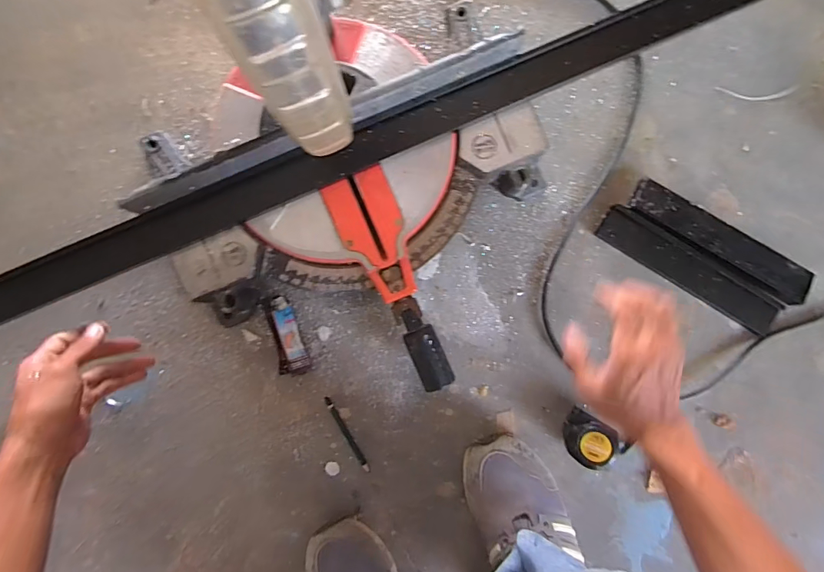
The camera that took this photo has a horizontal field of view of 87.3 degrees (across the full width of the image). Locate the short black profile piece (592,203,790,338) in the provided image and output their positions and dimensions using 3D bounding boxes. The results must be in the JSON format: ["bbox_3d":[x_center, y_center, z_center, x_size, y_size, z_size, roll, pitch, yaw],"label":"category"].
[{"bbox_3d":[0.354,-0.021,0.548,0.245,0.018,0.050,32,92,-2],"label":"short black profile piece"}]

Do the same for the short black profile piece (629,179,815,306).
[{"bbox_3d":[0.390,-0.054,0.547,0.247,0.021,0.050,29,92,-2],"label":"short black profile piece"}]

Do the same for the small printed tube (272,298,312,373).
[{"bbox_3d":[-0.158,0.064,0.551,0.035,0.014,0.099,-11,92,0],"label":"small printed tube"}]

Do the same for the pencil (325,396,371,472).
[{"bbox_3d":[-0.084,0.193,0.561,0.008,0.004,0.110,-29,93,0],"label":"pencil"}]

